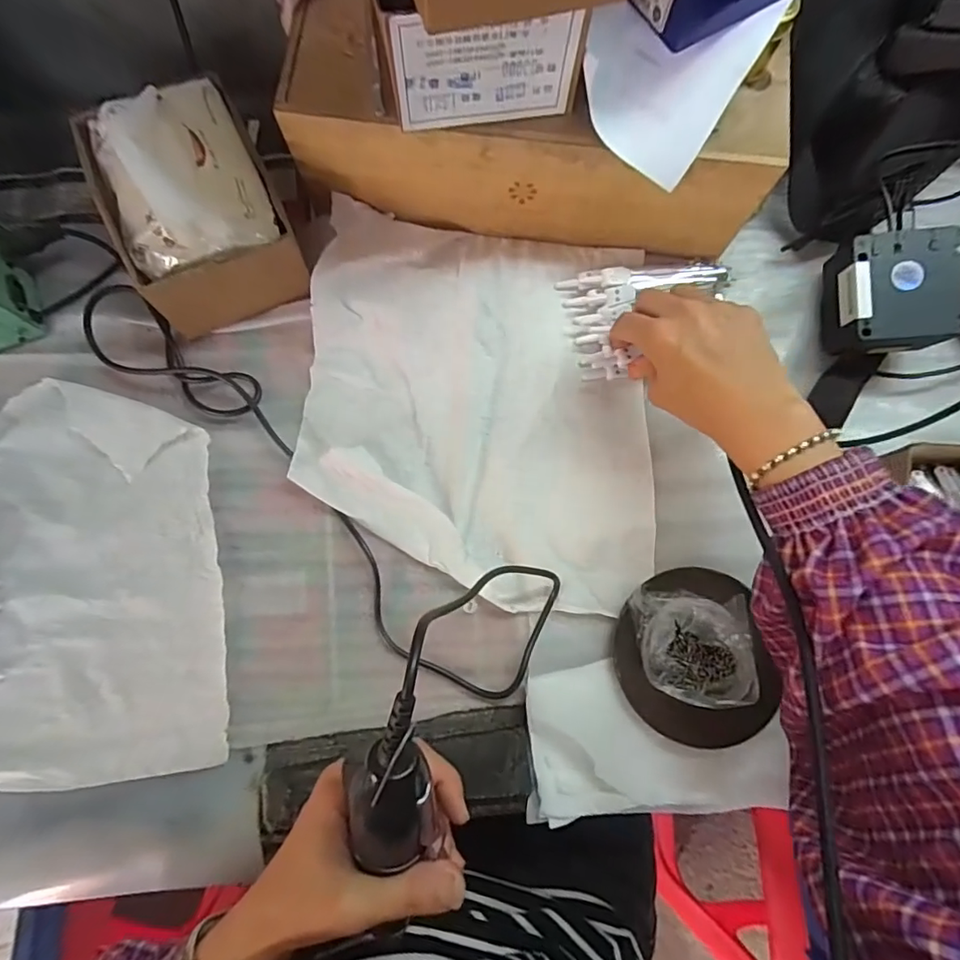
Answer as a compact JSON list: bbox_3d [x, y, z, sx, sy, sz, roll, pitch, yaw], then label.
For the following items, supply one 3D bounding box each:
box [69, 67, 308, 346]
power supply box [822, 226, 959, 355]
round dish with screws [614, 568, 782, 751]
[{"bbox_3d":[-0.212,-0.206,0.377,0.120,0.106,0.153,-24,80,-4],"label":"box"},{"bbox_3d":[0.309,-0.139,0.390,0.076,0.056,0.084,-3,79,0],"label":"power supply box"},{"bbox_3d":[0.148,0.121,0.347,0.102,0.041,0.117,-8,79,-1],"label":"round dish with screws"}]

